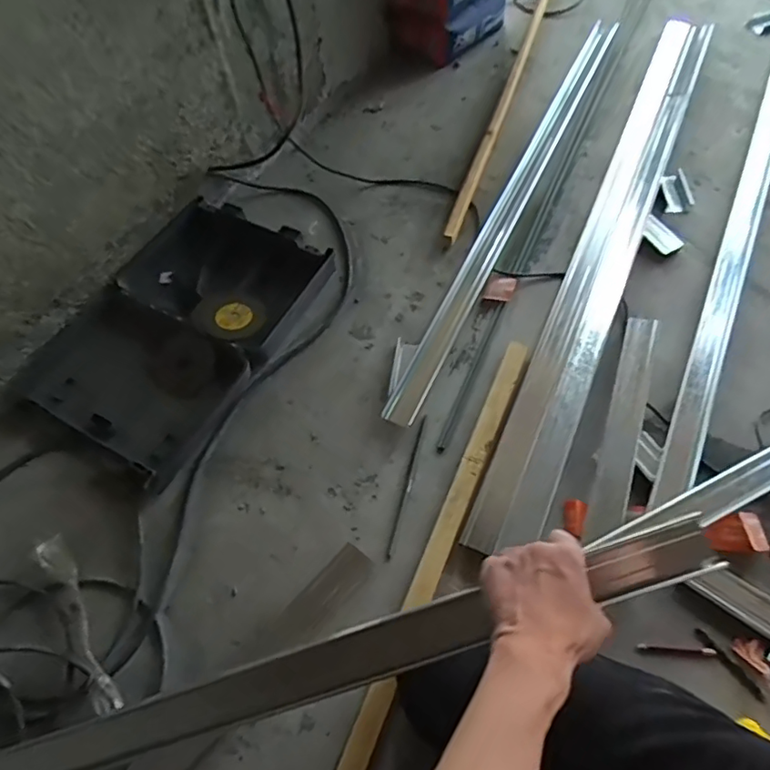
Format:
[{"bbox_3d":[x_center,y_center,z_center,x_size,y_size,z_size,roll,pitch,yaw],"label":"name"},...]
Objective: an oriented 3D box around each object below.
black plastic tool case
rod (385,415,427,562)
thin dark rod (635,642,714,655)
[{"bbox_3d":[-0.354,-0.108,0.949,0.345,0.056,0.483,24,64,14],"label":"black plastic tool case"},{"bbox_3d":[0.034,0.145,0.828,0.012,0.008,0.227,13,62,8],"label":"rod"},{"bbox_3d":[0.369,0.334,0.709,0.090,0.008,0.009,3,61,3],"label":"thin dark rod"}]

